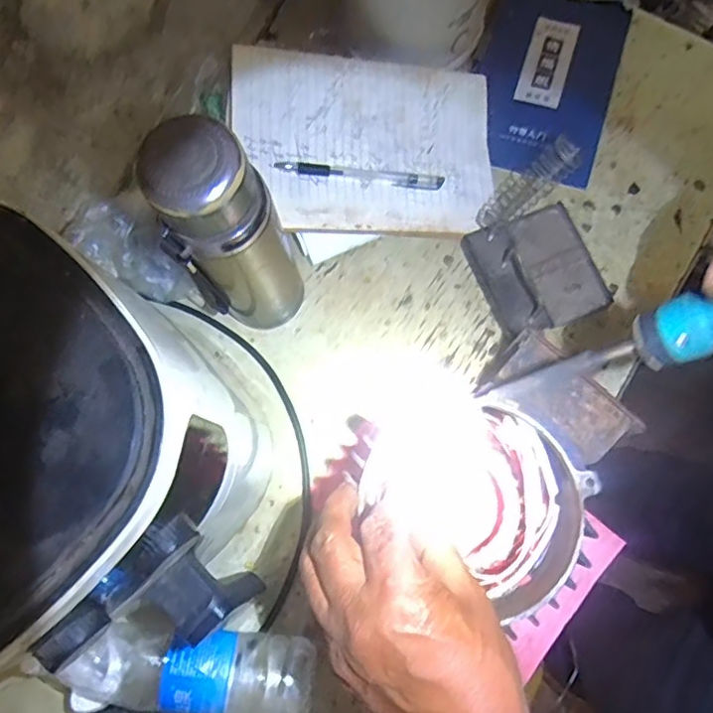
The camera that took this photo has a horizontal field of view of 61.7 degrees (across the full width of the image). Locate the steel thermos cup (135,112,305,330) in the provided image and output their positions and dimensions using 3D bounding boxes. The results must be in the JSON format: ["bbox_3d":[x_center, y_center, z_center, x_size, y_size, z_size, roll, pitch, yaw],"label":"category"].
[{"bbox_3d":[-0.091,-0.084,0.453,0.077,0.243,0.069,-26,78,-2],"label":"steel thermos cup"}]

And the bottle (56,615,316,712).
[{"bbox_3d":[-0.131,0.242,0.469,0.190,0.075,0.070,4,78,4],"label":"bottle"}]

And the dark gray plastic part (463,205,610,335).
[{"bbox_3d":[0.167,-0.083,0.547,0.101,0.034,0.114,-25,78,-2],"label":"dark gray plastic part"}]

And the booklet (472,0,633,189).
[{"bbox_3d":[0.190,-0.279,0.601,0.131,0.014,0.204,16,80,6],"label":"booklet"}]

